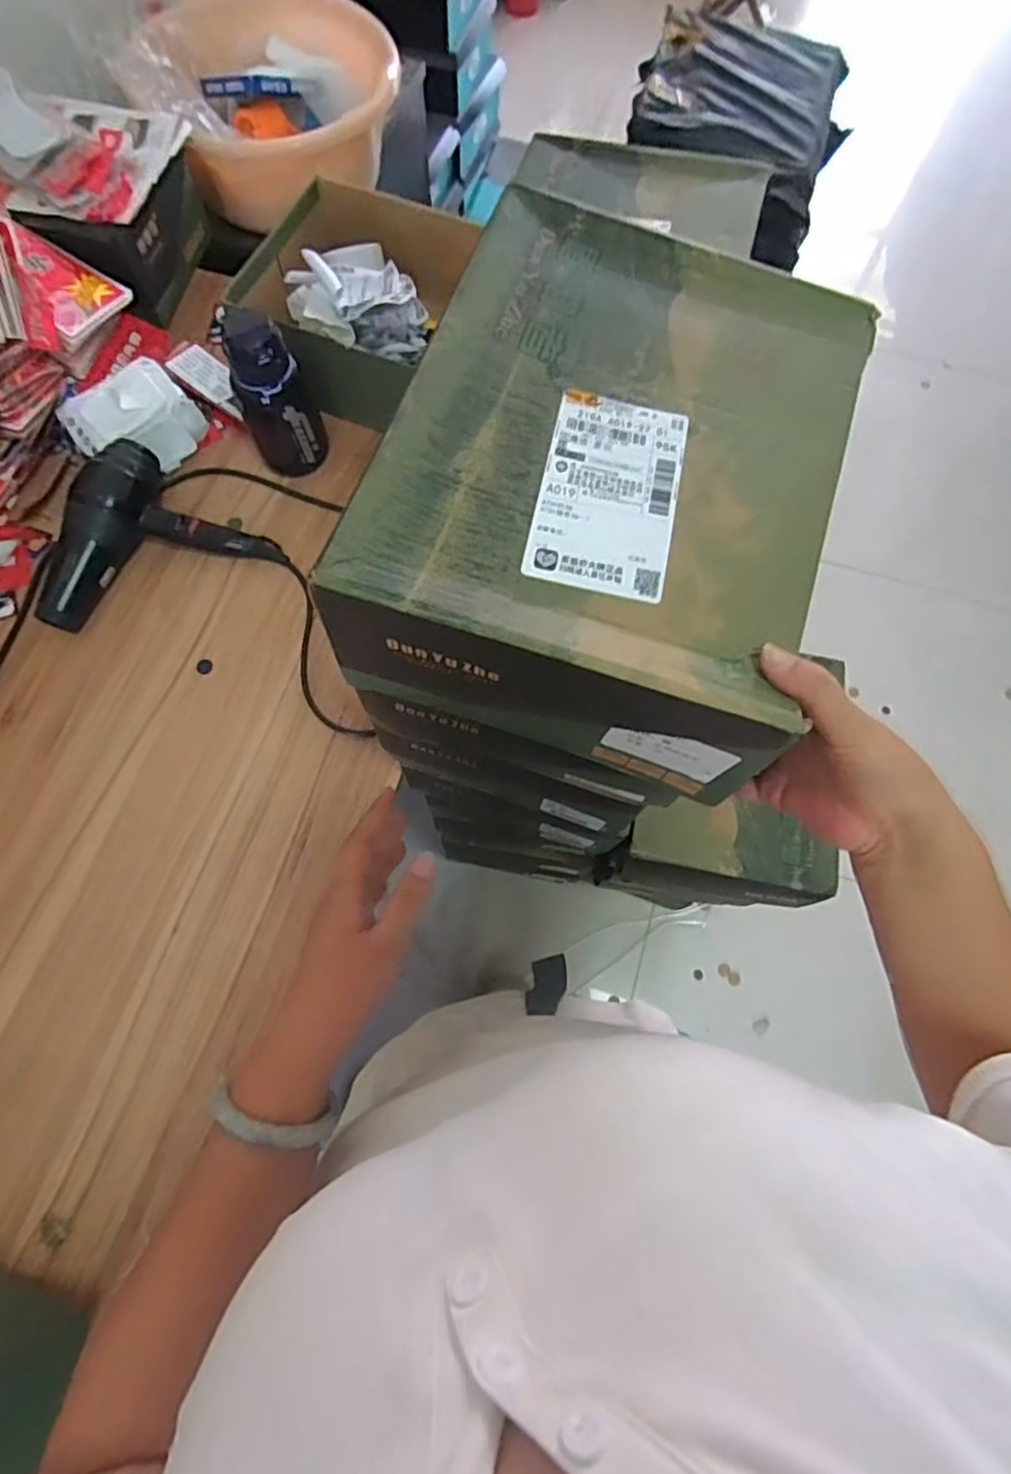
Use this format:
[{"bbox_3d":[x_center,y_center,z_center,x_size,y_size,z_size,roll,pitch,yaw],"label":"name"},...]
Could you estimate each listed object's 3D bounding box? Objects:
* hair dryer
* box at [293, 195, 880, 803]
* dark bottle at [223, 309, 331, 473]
[{"bbox_3d":[-0.437,-0.212,0.776,0.208,0.090,0.235,31,73,9],"label":"hair dryer"},{"bbox_3d":[0.068,-0.152,0.416,0.248,0.129,0.322,17,70,6],"label":"box"},{"bbox_3d":[-0.280,-0.416,0.791,0.094,0.187,0.079,-18,72,-7],"label":"dark bottle"}]

